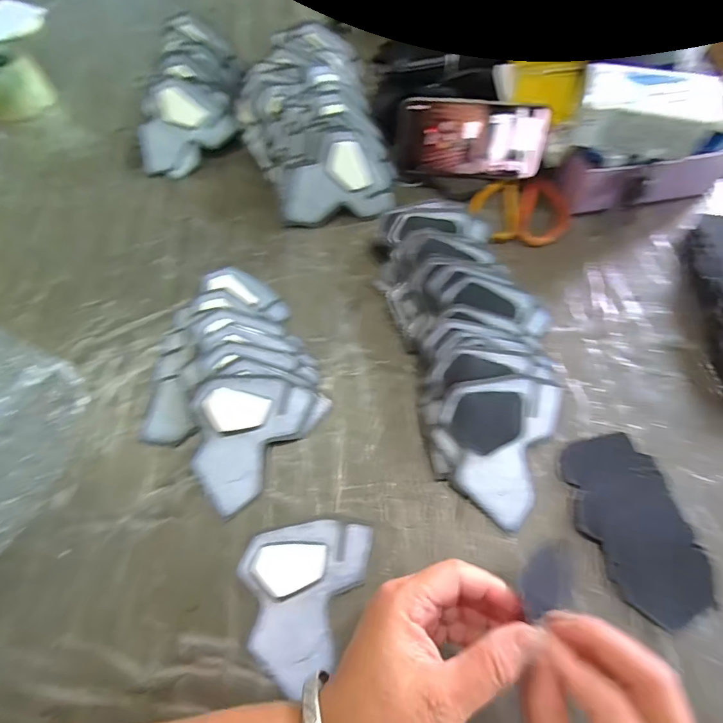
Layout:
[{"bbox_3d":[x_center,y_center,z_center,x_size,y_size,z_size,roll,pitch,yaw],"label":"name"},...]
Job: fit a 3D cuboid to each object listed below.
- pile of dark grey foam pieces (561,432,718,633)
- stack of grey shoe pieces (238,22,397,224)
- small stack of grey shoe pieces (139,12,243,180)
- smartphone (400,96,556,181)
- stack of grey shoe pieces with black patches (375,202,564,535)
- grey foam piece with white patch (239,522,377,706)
[{"bbox_3d":[0.216,0.128,0.328,0.078,0.012,0.136,-13,61,0],"label":"pile of dark grey foam pieces"},{"bbox_3d":[-0.070,-0.313,0.533,0.169,0.076,0.305,-12,64,-2],"label":"stack of grey shoe pieces"},{"bbox_3d":[-0.226,-0.349,0.555,0.115,0.092,0.185,11,65,9],"label":"small stack of grey shoe pieces"},{"bbox_3d":[0.123,-0.253,0.473,0.162,0.077,0.009,9,36,7],"label":"smartphone"},{"bbox_3d":[0.107,-0.026,0.389,0.139,0.054,0.315,-13,64,-3],"label":"stack of grey shoe pieces with black patches"},{"bbox_3d":[-0.048,0.180,0.319,0.095,0.010,0.111,7,64,7],"label":"grey foam piece with white patch"}]

